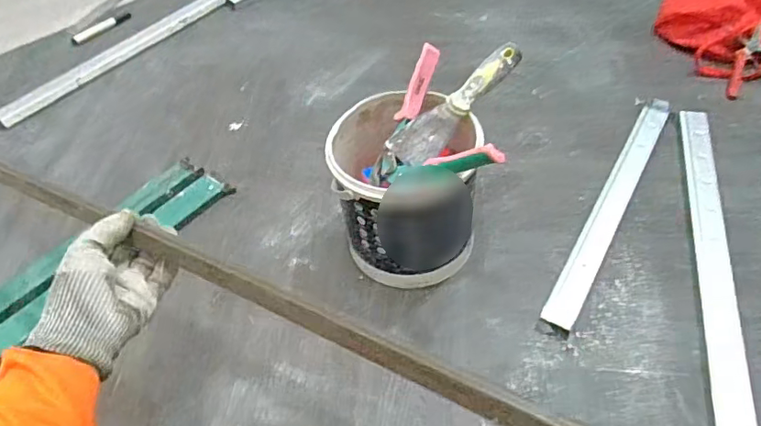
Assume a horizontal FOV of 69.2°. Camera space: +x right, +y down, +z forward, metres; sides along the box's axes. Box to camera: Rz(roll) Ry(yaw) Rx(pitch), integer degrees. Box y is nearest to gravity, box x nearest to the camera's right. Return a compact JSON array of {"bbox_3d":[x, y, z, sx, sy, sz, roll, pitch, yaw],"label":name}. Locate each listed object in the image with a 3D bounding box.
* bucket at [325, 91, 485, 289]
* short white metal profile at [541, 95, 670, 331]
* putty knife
[{"bbox_3d":[0.034,-0.028,0.721,0.181,0.199,0.196,-2,51,3],"label":"bucket"},{"bbox_3d":[0.333,-0.018,0.788,0.043,0.020,0.457,24,57,22],"label":"short white metal profile"},{"bbox_3d":[0.094,-0.130,0.663,0.190,0.019,0.058,-43,56,5],"label":"putty knife"}]

